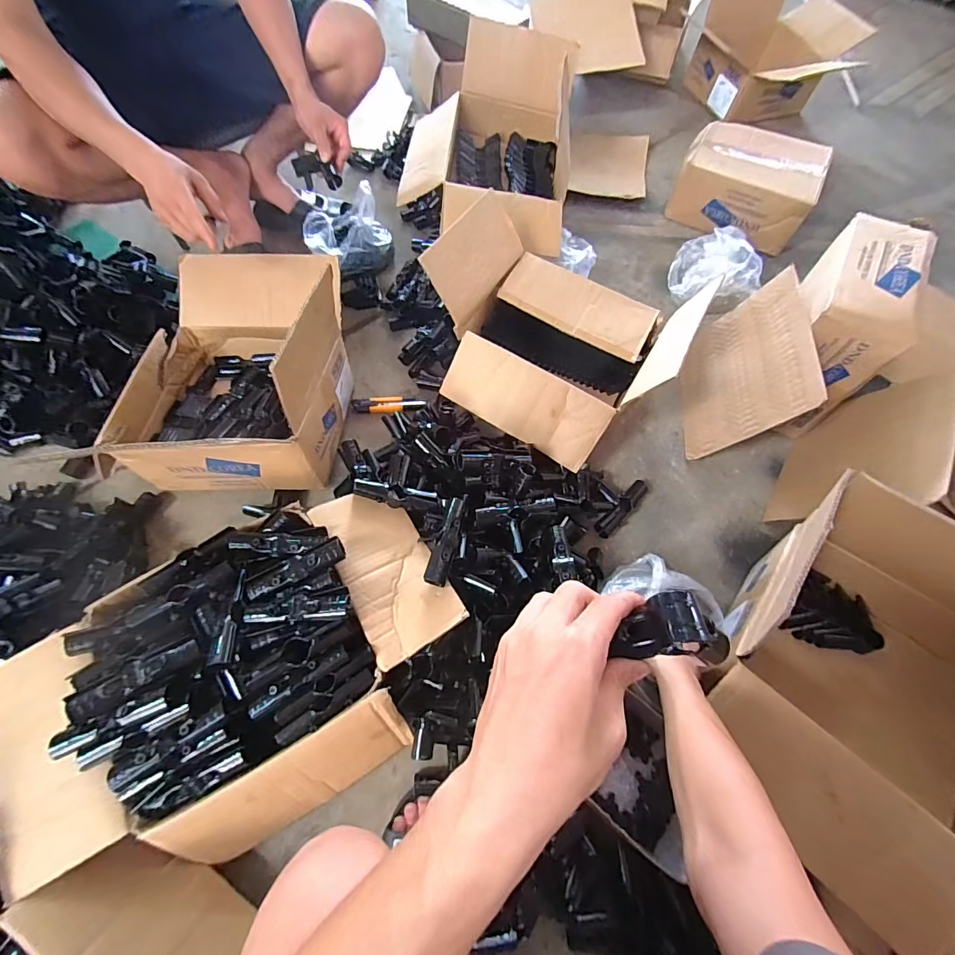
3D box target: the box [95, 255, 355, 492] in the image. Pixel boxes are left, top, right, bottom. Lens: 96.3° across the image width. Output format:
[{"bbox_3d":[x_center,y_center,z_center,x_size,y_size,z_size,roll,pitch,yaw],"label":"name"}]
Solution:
[{"bbox_3d":[-0.435,-0.193,0.728,0.374,0.237,0.419,3,65,-1],"label":"box"}]

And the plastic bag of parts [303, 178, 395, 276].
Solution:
[{"bbox_3d":[-0.302,-0.571,1.010,0.195,0.126,0.169,-20,68,-11],"label":"plastic bag of parts"}]

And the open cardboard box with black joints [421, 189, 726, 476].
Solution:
[{"bbox_3d":[0.137,-0.270,0.805,0.440,0.228,0.374,29,67,11],"label":"open cardboard box with black joints"}]

